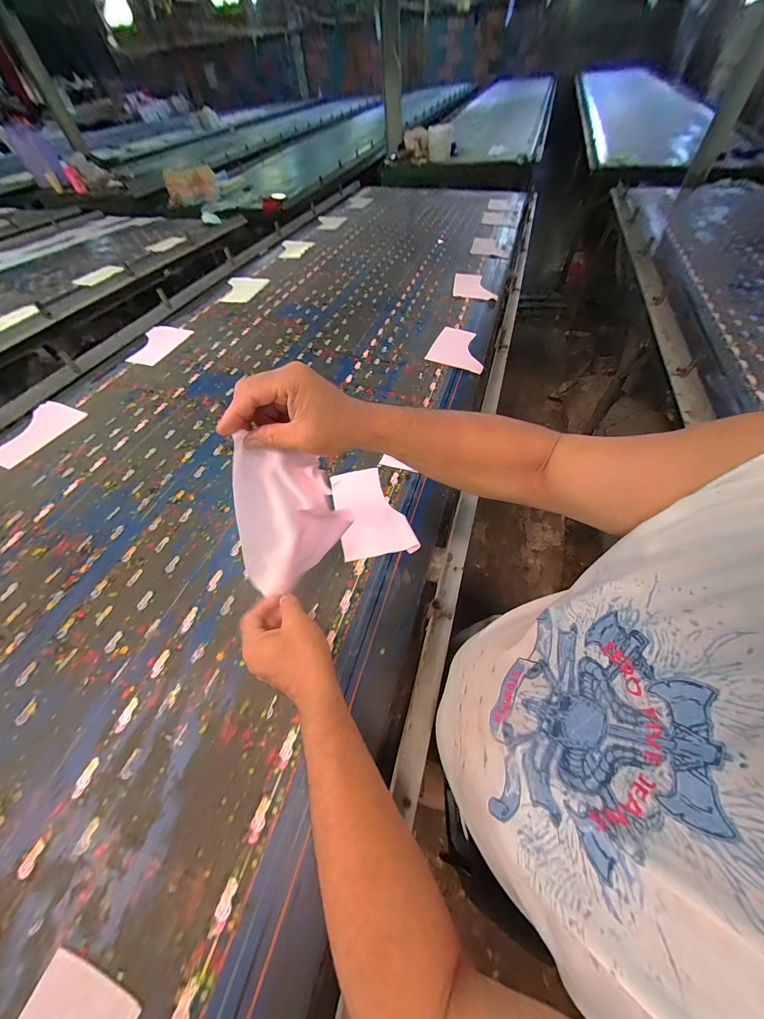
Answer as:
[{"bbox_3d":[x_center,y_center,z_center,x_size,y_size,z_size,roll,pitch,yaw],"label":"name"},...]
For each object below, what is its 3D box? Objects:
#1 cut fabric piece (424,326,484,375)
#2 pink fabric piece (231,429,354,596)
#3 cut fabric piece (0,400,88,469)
[{"bbox_3d":[0.266,-0.543,1.081,0.183,0.012,0.228,22,56,8],"label":"cut fabric piece"},{"bbox_3d":[-0.121,0.009,0.373,0.142,0.190,0.021,-39,44,-12],"label":"pink fabric piece"},{"bbox_3d":[-0.966,-0.215,0.888,0.164,0.007,0.224,20,61,16],"label":"cut fabric piece"}]

